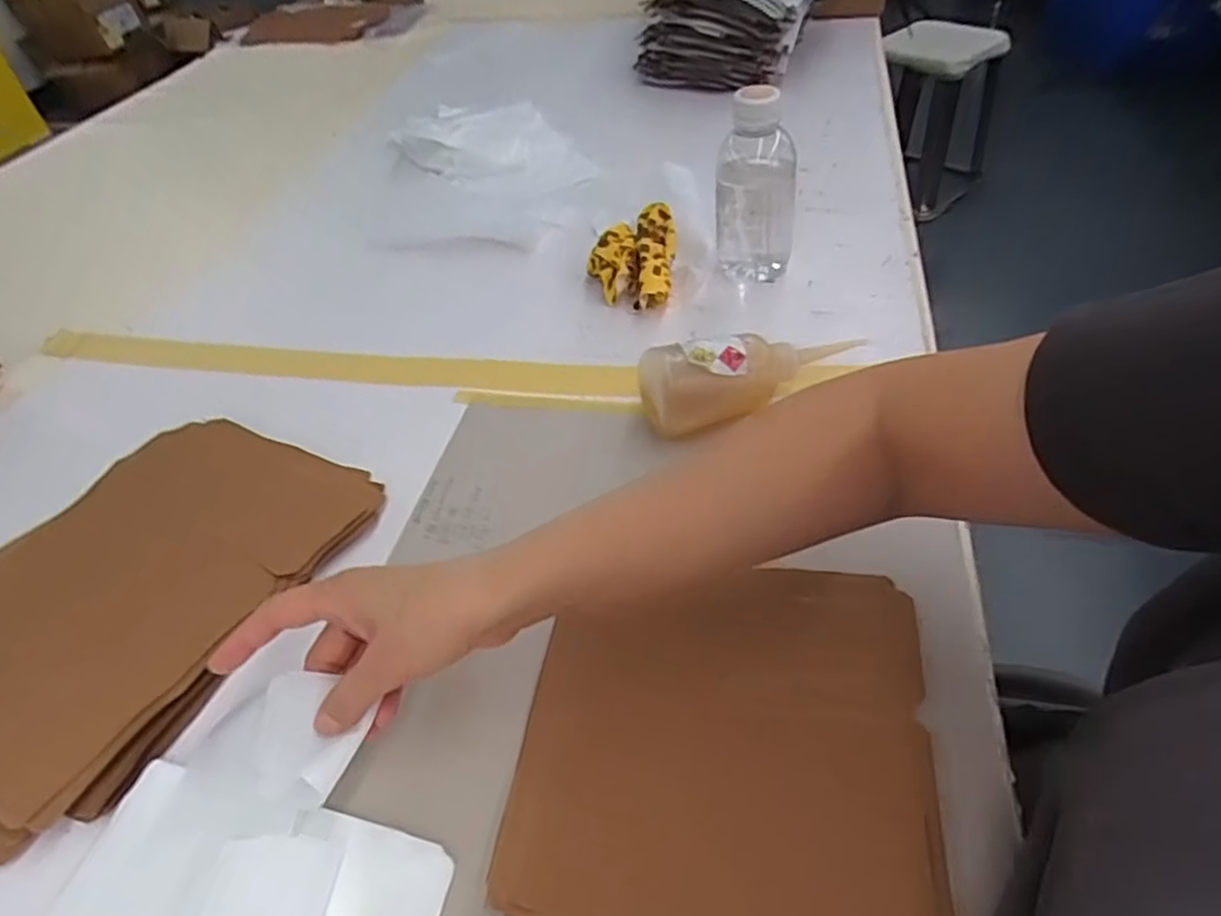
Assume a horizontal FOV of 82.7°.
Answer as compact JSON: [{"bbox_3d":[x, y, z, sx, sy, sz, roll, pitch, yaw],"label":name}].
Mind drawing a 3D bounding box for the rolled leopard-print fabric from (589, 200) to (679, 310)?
[{"bbox_3d":[0.019,-0.187,0.665,0.084,0.058,0.109,5,44,7],"label":"rolled leopard-print fabric"}]

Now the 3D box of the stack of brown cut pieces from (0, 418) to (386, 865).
[{"bbox_3d":[-0.315,0.083,0.459,0.220,0.023,0.275,15,47,23],"label":"stack of brown cut pieces"}]

